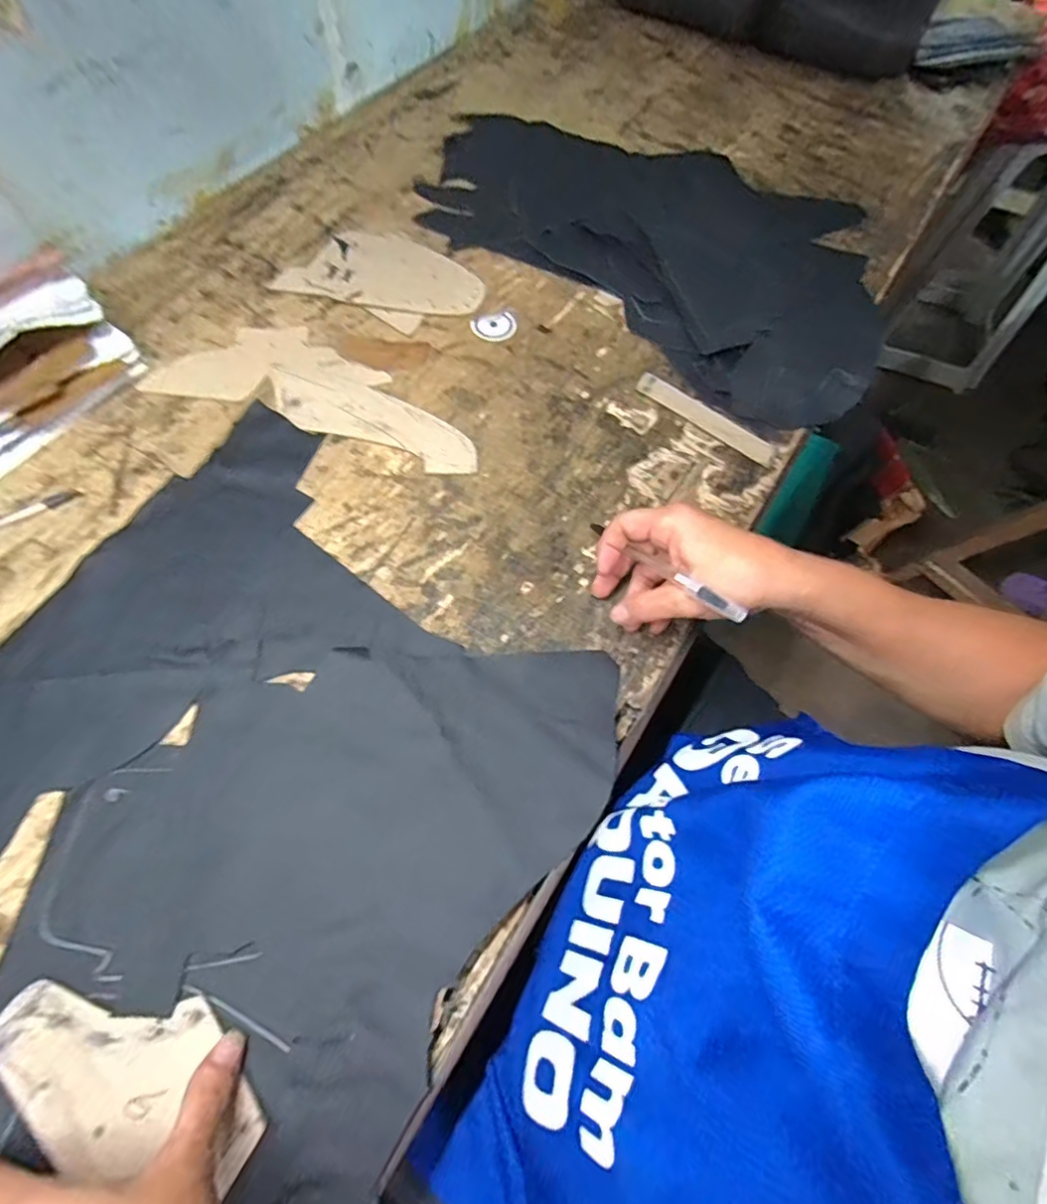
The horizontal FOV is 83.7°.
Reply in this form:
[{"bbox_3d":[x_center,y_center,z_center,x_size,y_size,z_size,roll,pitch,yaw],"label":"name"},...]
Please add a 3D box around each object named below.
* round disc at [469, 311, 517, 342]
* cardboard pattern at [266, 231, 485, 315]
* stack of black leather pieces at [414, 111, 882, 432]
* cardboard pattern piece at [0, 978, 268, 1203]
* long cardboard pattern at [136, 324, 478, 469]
[{"bbox_3d":[-0.026,-0.252,0.532,0.039,0.004,0.039,1,64,-2],"label":"round disc"},{"bbox_3d":[-0.127,-0.314,0.553,0.180,0.004,0.103,12,65,3],"label":"cardboard pattern"},{"bbox_3d":[0.140,-0.383,0.596,0.500,0.020,0.315,38,68,14],"label":"stack of black leather pieces"},{"bbox_3d":[-0.191,0.227,0.279,0.141,0.010,0.066,15,65,5],"label":"cardboard pattern piece"},{"bbox_3d":[-0.163,-0.179,0.488,0.274,0.004,0.097,18,65,5],"label":"long cardboard pattern"}]

